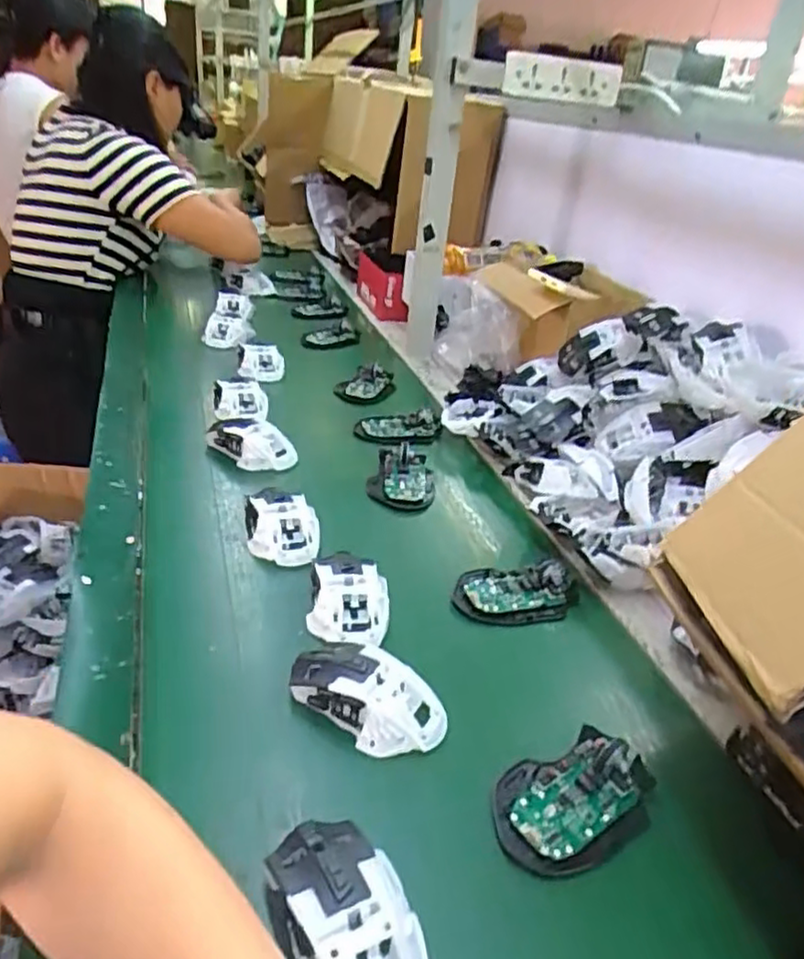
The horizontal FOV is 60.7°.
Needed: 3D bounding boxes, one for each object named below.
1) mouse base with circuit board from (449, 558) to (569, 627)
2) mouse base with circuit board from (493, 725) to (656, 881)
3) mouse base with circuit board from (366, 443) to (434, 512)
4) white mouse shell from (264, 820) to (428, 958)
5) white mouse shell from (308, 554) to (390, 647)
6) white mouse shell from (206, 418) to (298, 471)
[{"bbox_3d":[0.104,0.103,0.622,0.113,0.017,0.066,0,31,-11],"label":"mouse base with circuit board"},{"bbox_3d":[0.113,0.203,0.441,0.114,0.027,0.073,-8,33,-24],"label":"mouse base with circuit board"},{"bbox_3d":[0.002,-0.004,0.780,0.071,0.016,0.114,9,30,4],"label":"mouse base with circuit board"},{"bbox_3d":[-0.029,0.227,0.352,0.063,0.035,0.114,-12,35,-29],"label":"white mouse shell"},{"bbox_3d":[-0.044,0.095,0.577,0.067,0.036,0.095,6,30,-1],"label":"white mouse shell"},{"bbox_3d":[-0.173,-0.039,0.792,0.113,0.039,0.060,22,34,25],"label":"white mouse shell"}]

